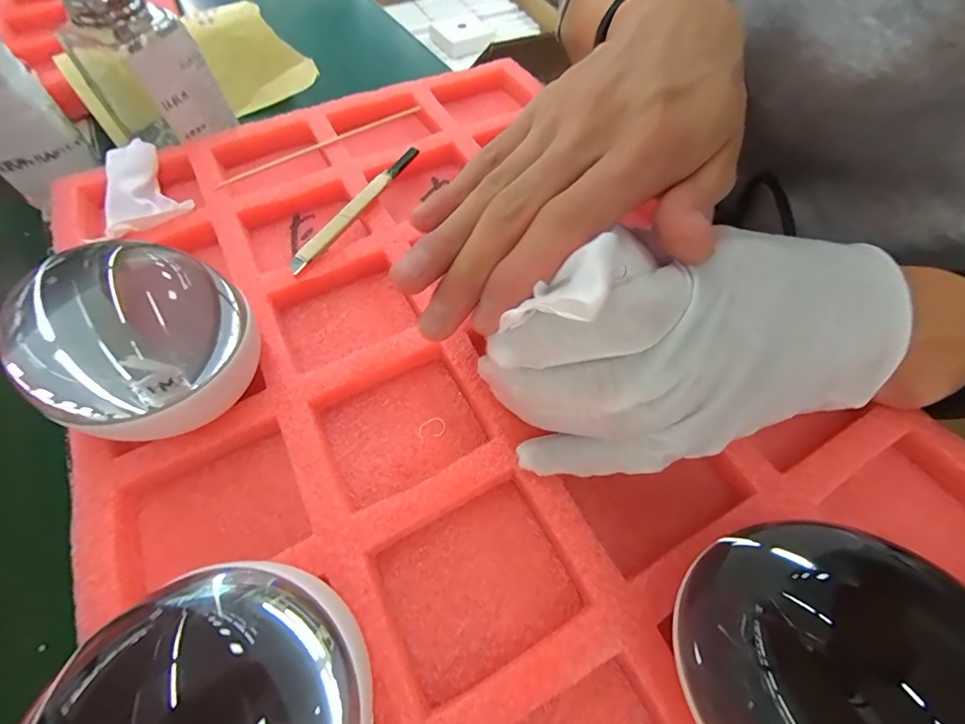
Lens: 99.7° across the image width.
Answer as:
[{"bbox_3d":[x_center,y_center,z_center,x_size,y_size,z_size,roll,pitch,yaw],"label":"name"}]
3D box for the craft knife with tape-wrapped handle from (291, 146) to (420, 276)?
[{"bbox_3d":[-0.072,-0.091,0.238,0.010,0.007,0.112,28,63,15],"label":"craft knife with tape-wrapped handle"}]

